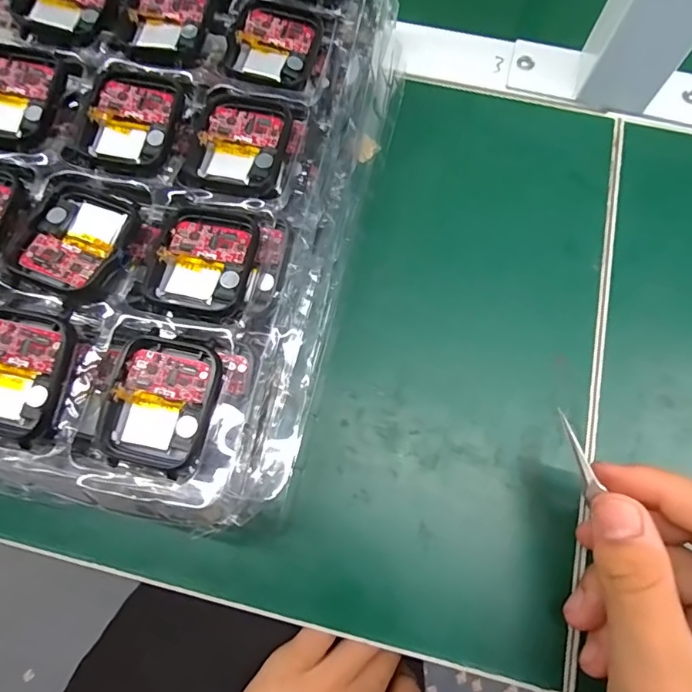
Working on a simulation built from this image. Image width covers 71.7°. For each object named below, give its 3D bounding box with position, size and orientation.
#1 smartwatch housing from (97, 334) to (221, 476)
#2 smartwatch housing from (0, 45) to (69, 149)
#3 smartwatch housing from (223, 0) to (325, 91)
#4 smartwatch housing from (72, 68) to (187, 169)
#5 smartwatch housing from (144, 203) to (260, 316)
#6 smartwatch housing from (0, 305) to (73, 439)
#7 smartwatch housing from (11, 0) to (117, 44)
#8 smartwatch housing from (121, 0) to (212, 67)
[{"bbox_3d":[-0.064,0.020,0.168,0.037,0.011,0.044,15,73,4],"label":"smartwatch housing"},{"bbox_3d":[-0.143,-0.105,0.206,0.035,0.014,0.042,17,73,5],"label":"smartwatch housing"},{"bbox_3d":[-0.031,-0.137,0.216,0.037,0.005,0.045,14,73,4],"label":"smartwatch housing"},{"bbox_3d":[-0.091,-0.096,0.201,0.040,0.005,0.042,17,73,5],"label":"smartwatch housing"},{"bbox_3d":[-0.054,-0.034,0.185,0.037,0.006,0.044,14,73,4],"label":"smartwatch housing"},{"bbox_3d":[-0.117,0.009,0.170,0.037,0.011,0.043,12,73,4],"label":"smartwatch housing"},{"bbox_3d":[-0.126,-0.160,0.219,0.041,0.008,0.045,17,73,5],"label":"smartwatch housing"},{"bbox_3d":[-0.081,-0.149,0.216,0.036,0.004,0.049,8,73,2],"label":"smartwatch housing"}]

